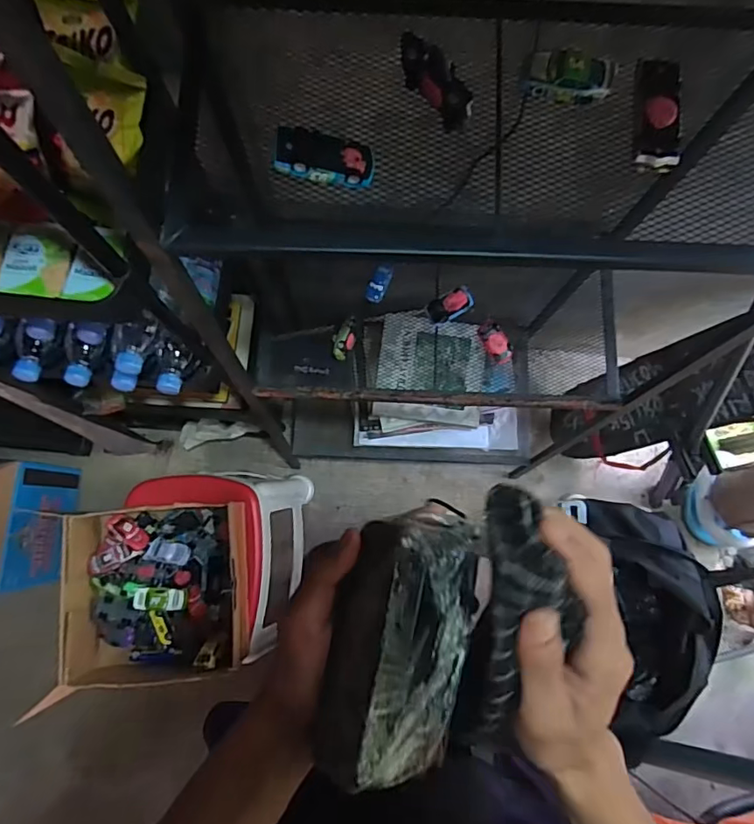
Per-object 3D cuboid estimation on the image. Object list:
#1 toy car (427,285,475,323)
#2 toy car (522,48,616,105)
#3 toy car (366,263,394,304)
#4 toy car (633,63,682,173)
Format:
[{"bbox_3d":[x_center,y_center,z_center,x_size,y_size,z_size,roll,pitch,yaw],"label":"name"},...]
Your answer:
[{"bbox_3d":[0.110,-0.160,0.790,0.070,0.018,0.037,-22,80,-5],"label":"toy car"},{"bbox_3d":[0.158,-0.275,0.434,0.068,0.018,0.033,12,79,1],"label":"toy car"},{"bbox_3d":[0.004,-0.195,0.804,0.027,0.013,0.061,26,105,4],"label":"toy car"},{"bbox_3d":[0.225,-0.239,0.425,0.035,0.020,0.090,0,79,-1],"label":"toy car"}]

